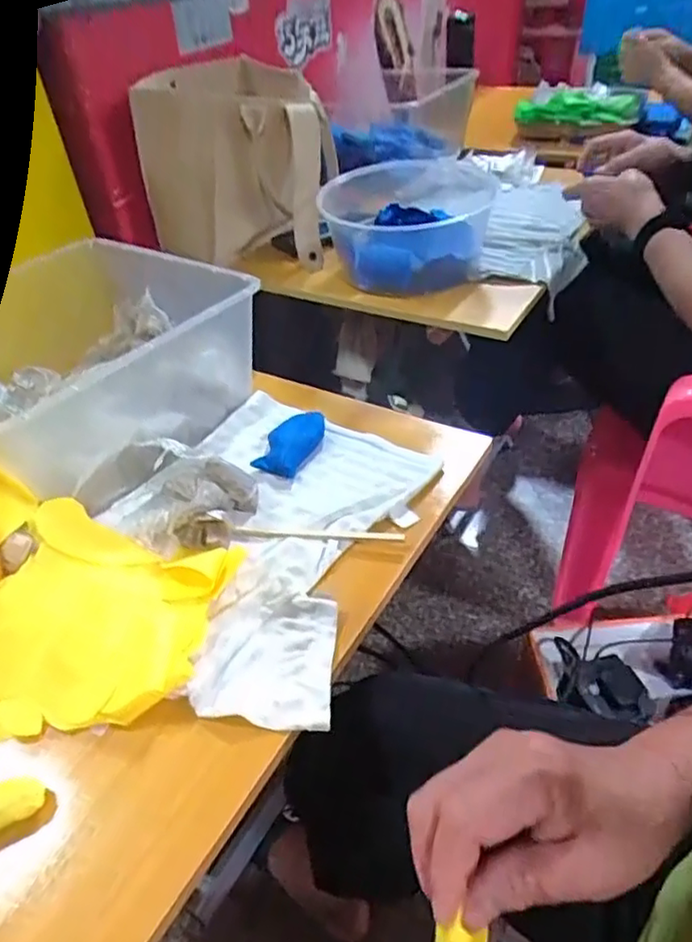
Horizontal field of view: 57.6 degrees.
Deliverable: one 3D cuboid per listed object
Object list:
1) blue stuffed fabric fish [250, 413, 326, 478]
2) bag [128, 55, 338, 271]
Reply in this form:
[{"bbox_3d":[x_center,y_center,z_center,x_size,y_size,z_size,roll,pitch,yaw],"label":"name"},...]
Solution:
[{"bbox_3d":[-0.056,-0.031,0.640,0.055,0.012,0.091,8,43,16],"label":"blue stuffed fabric fish"},{"bbox_3d":[-0.151,-0.433,0.890,0.258,0.239,0.131,6,35,10],"label":"bag"}]

